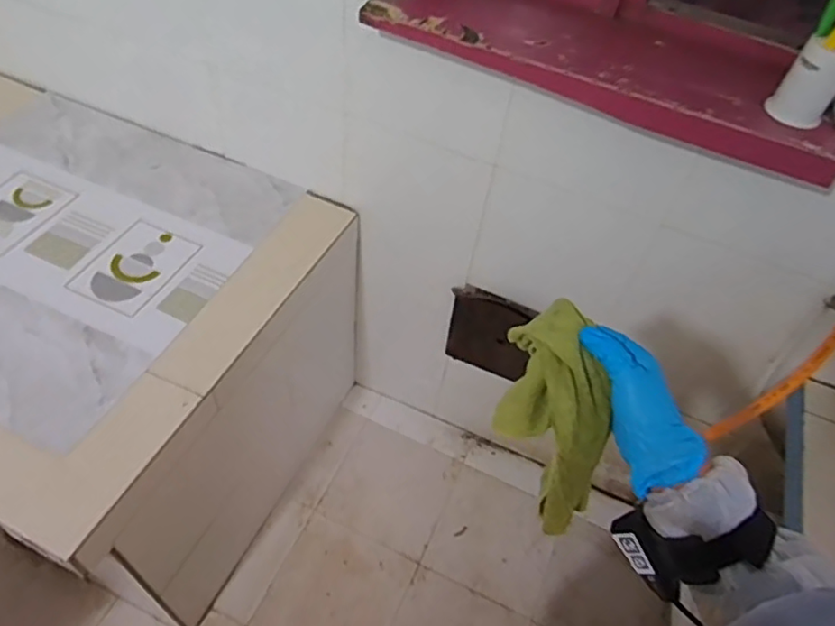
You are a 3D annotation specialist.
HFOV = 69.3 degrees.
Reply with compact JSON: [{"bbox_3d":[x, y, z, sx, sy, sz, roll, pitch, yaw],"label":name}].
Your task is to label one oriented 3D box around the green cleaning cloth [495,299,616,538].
[{"bbox_3d":[0.126,0.121,0.559,0.064,0.263,0.087,-22,32,-22],"label":"green cleaning cloth"}]

